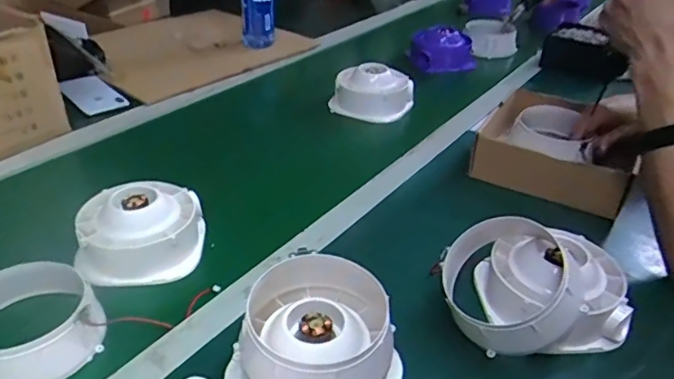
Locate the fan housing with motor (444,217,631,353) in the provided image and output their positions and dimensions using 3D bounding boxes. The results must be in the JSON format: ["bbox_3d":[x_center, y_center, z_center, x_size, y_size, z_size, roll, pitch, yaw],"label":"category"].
[{"bbox_3d":[0.197,0.098,0.538,0.177,0.097,0.134,2,35,0],"label":"fan housing with motor"}]

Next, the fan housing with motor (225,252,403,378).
[{"bbox_3d":[-0.017,0.129,0.462,0.131,0.095,0.126,1,35,-1],"label":"fan housing with motor"}]

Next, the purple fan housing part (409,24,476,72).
[{"bbox_3d":[0.234,-0.306,1.182,0.137,0.080,0.106,7,36,7],"label":"purple fan housing part"}]

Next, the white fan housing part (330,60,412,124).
[{"bbox_3d":[0.067,-0.179,0.982,0.149,0.076,0.101,12,36,13],"label":"white fan housing part"}]

